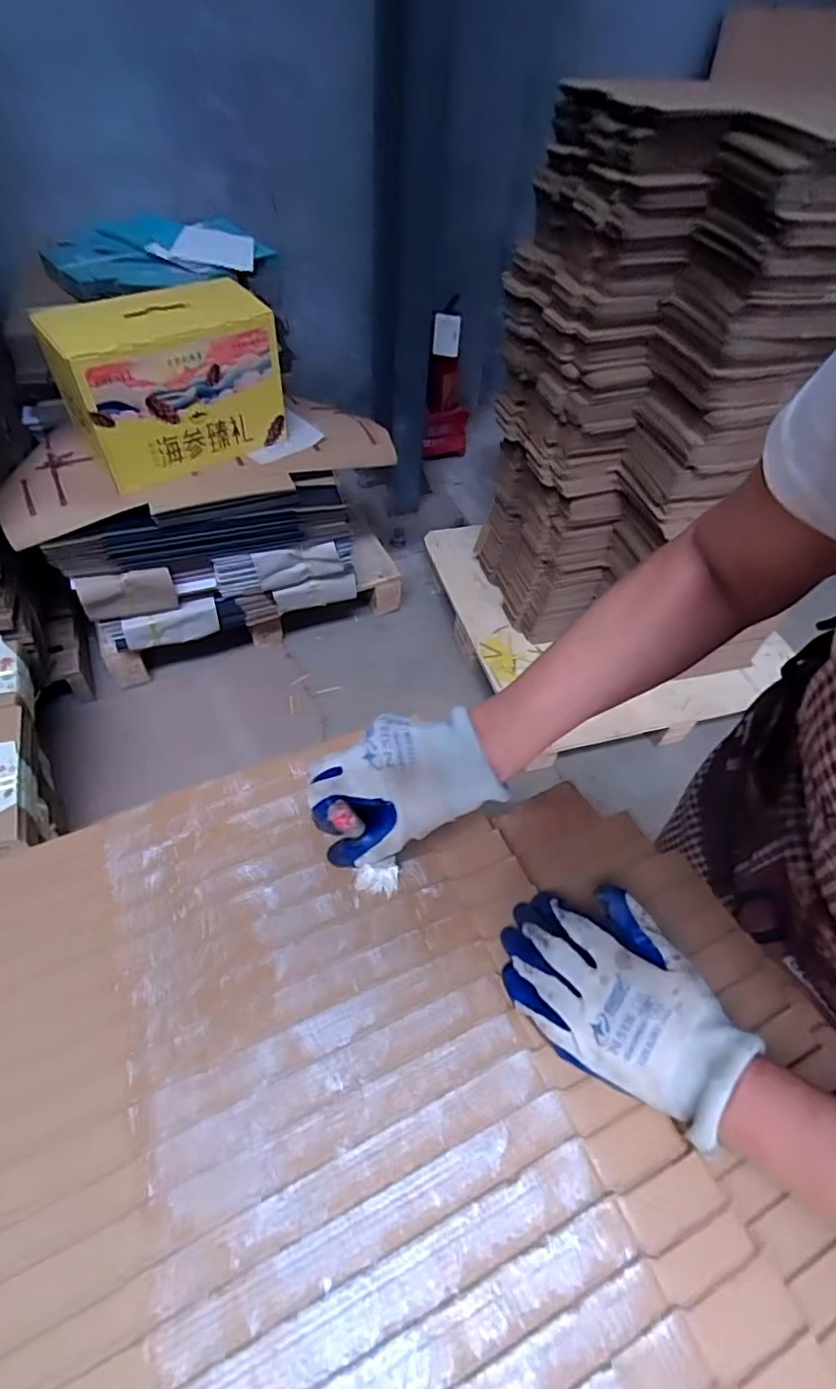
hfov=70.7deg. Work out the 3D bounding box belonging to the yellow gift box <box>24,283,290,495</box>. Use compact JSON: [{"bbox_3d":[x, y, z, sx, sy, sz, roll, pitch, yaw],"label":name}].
[{"bbox_3d":[-0.470,-0.608,1.162,0.418,0.280,0.144,-29,59,-24],"label":"yellow gift box"}]

